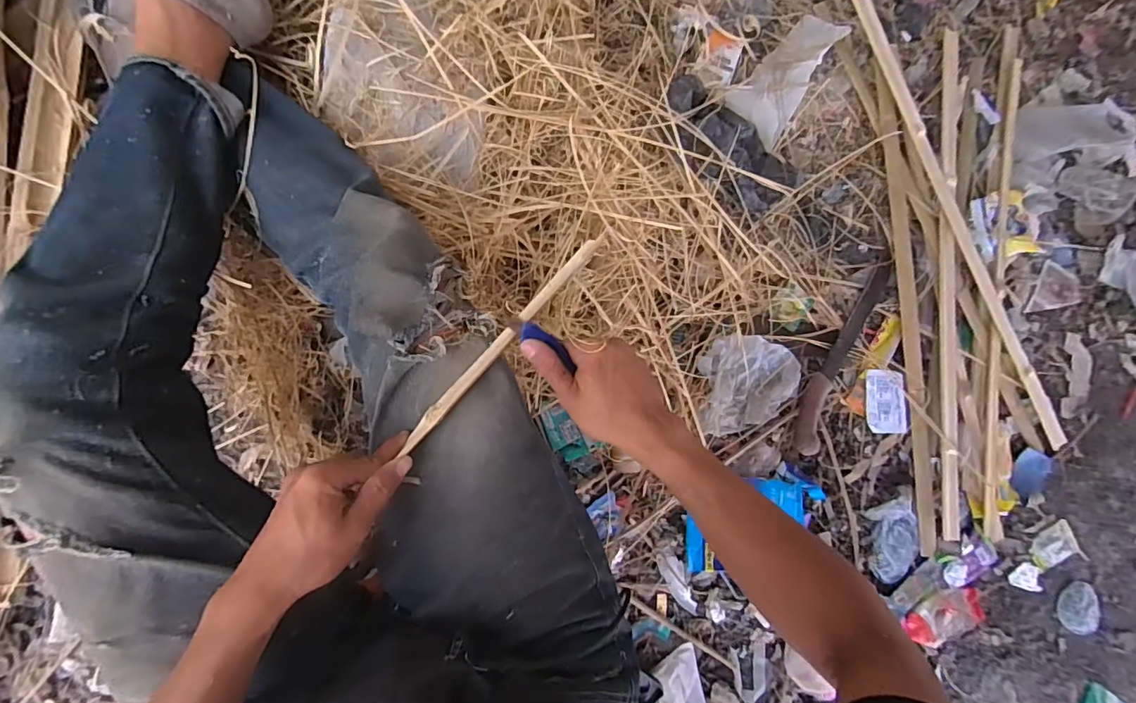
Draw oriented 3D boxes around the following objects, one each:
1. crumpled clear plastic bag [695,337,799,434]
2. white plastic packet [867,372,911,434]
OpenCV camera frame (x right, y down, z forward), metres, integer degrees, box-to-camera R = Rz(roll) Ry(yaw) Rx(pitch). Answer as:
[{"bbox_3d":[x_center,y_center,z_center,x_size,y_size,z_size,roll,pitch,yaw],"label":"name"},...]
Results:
[{"bbox_3d":[0.297,0.052,0.797,0.178,0.044,0.152,-4,86,-8],"label":"crumpled clear plastic bag"},{"bbox_3d":[0.550,0.086,0.852,0.077,0.016,0.109,1,85,-8],"label":"white plastic packet"}]

